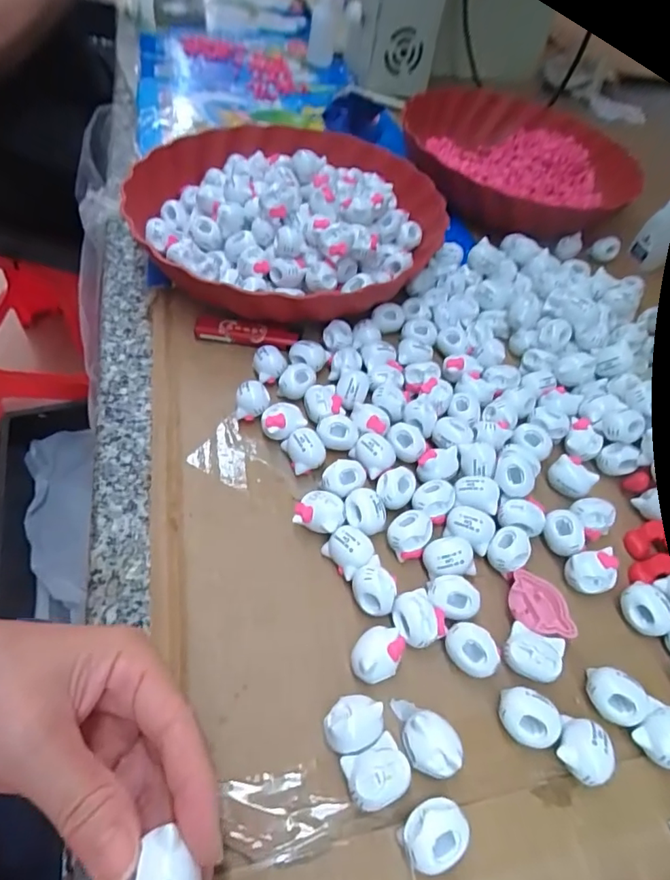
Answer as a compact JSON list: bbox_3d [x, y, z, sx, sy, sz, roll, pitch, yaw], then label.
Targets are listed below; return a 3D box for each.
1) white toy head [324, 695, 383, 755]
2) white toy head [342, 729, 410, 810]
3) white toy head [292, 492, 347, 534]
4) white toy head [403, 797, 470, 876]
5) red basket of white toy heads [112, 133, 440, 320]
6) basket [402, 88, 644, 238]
[{"bbox_3d":[0.008,0.123,0.219,0.025,0.017,0.020,-8,55,-12],"label":"white toy head"},{"bbox_3d":[0.018,0.137,0.208,0.025,0.017,0.022,-20,58,-20],"label":"white toy head"},{"bbox_3d":[-0.008,0.041,0.279,0.026,0.018,0.021,15,53,5],"label":"white toy head"},{"bbox_3d":[0.039,0.154,0.197,0.025,0.019,0.020,-20,58,-20],"label":"white toy head"},{"bbox_3d":[-0.034,-0.180,0.410,0.242,0.065,0.234,-23,59,-22],"label":"red basket of white toy heads"},{"bbox_3d":[0.185,-0.295,0.535,0.226,0.067,0.249,39,59,21],"label":"basket"}]

